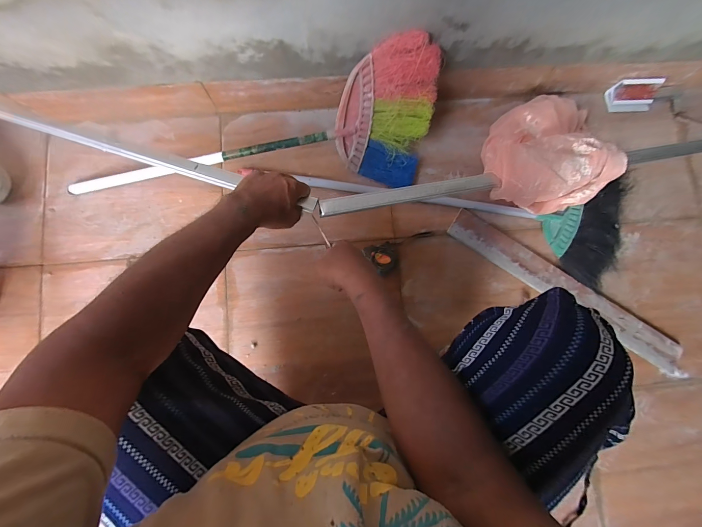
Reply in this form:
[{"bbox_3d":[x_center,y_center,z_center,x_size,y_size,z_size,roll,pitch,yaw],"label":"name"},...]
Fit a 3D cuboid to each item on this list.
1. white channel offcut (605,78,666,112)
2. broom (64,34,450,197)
[{"bbox_3d":[0.738,-0.435,0.793,0.126,0.047,0.056,-4,84,-5],"label":"white channel offcut"},{"bbox_3d":[-0.205,-0.294,0.633,0.772,0.289,0.063,-4,41,-5],"label":"broom"}]

